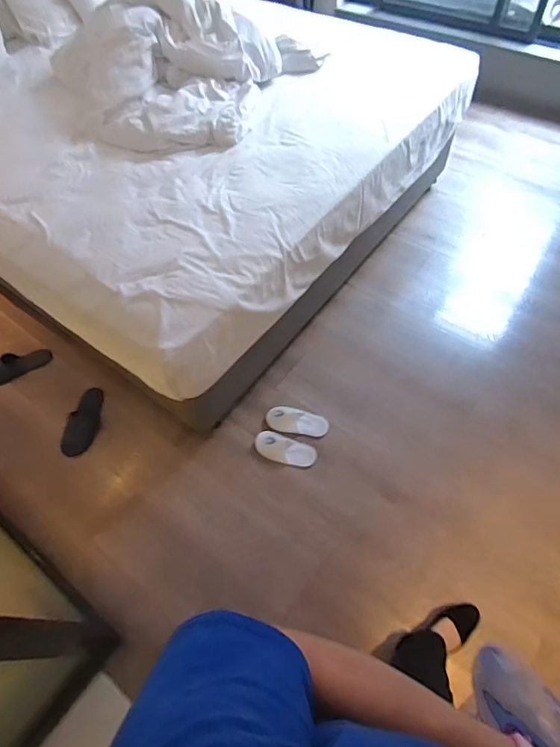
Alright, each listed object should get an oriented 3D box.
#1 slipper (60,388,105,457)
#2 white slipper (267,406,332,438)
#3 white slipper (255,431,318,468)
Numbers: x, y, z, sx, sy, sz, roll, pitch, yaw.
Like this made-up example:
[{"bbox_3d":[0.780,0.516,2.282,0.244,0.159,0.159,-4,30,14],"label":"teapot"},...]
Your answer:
[{"bbox_3d":[-0.714,0.173,1.602,0.117,0.029,0.272,4,58,1],"label":"slipper"},{"bbox_3d":[0.061,0.184,1.592,0.222,0.049,0.099,13,60,11],"label":"white slipper"},{"bbox_3d":[0.018,0.267,1.523,0.217,0.035,0.087,16,59,9],"label":"white slipper"}]

